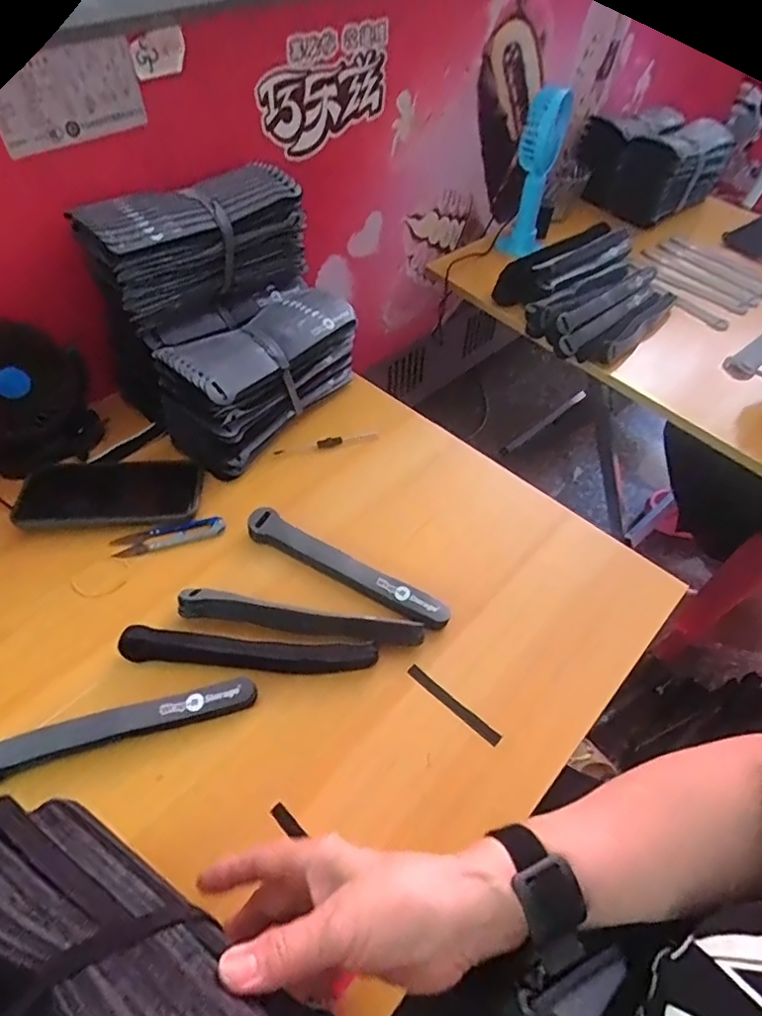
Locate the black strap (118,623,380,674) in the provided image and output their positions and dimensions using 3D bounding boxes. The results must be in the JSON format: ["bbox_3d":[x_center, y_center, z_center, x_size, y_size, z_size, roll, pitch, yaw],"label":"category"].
[{"bbox_3d":[-0.102,0.110,0.437,0.194,0.015,0.024,3,52,0],"label":"black strap"}]

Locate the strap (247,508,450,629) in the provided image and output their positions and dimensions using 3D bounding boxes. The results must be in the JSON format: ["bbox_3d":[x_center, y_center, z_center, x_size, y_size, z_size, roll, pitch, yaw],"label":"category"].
[{"bbox_3d":[-0.033,0.055,0.494,0.196,0.023,0.027,27,56,17],"label":"strap"}]

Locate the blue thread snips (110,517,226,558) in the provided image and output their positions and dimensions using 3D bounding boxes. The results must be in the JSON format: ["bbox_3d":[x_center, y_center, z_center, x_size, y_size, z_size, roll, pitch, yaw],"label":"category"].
[{"bbox_3d":[-0.196,0.025,0.520,0.100,0.007,0.024,-13,54,-13],"label":"blue thread snips"}]

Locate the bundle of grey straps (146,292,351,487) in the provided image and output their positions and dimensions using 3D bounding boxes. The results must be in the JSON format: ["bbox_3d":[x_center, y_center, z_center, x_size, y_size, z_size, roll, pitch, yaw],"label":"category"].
[{"bbox_3d":[-0.127,-0.145,0.594,0.107,0.095,0.214,31,57,20],"label":"bundle of grey straps"}]

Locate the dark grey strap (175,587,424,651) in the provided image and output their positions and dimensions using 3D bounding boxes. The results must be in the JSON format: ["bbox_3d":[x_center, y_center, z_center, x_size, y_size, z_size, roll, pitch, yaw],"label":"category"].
[{"bbox_3d":[-0.065,0.089,0.454,0.196,0.014,0.023,8,52,3],"label":"dark grey strap"}]

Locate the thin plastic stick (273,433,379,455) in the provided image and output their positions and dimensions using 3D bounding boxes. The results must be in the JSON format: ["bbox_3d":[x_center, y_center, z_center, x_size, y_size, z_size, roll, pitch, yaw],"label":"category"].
[{"bbox_3d":[-0.057,-0.069,0.598,0.109,0.004,0.014,-12,55,-12],"label":"thin plastic stick"}]

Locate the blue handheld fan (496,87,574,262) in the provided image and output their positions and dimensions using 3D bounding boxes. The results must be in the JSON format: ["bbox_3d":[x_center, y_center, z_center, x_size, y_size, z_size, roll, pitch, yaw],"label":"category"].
[{"bbox_3d":[0.236,-0.511,0.869,0.066,0.225,0.112,12,53,6],"label":"blue handheld fan"}]

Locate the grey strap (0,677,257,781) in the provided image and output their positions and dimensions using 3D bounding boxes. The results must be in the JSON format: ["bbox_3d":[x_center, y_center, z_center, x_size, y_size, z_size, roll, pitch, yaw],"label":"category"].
[{"bbox_3d":[-0.189,0.158,0.407,0.192,0.019,0.028,-12,53,-12],"label":"grey strap"}]

